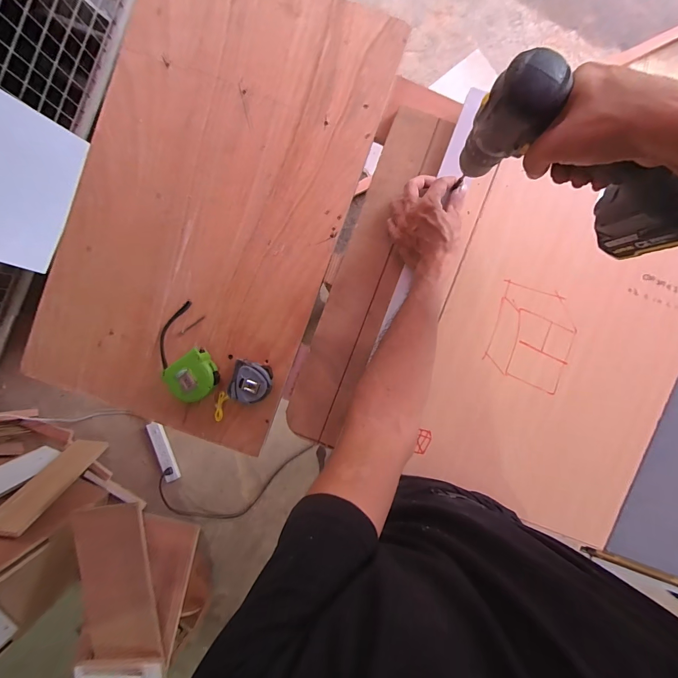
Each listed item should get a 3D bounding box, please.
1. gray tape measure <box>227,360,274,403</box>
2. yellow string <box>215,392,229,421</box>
[{"bbox_3d":[-0.140,0.070,0.547,0.061,0.040,0.064,14,93,0],"label":"gray tape measure"},{"bbox_3d":[-0.196,0.111,0.556,0.017,0.009,0.047,17,93,0],"label":"yellow string"}]

